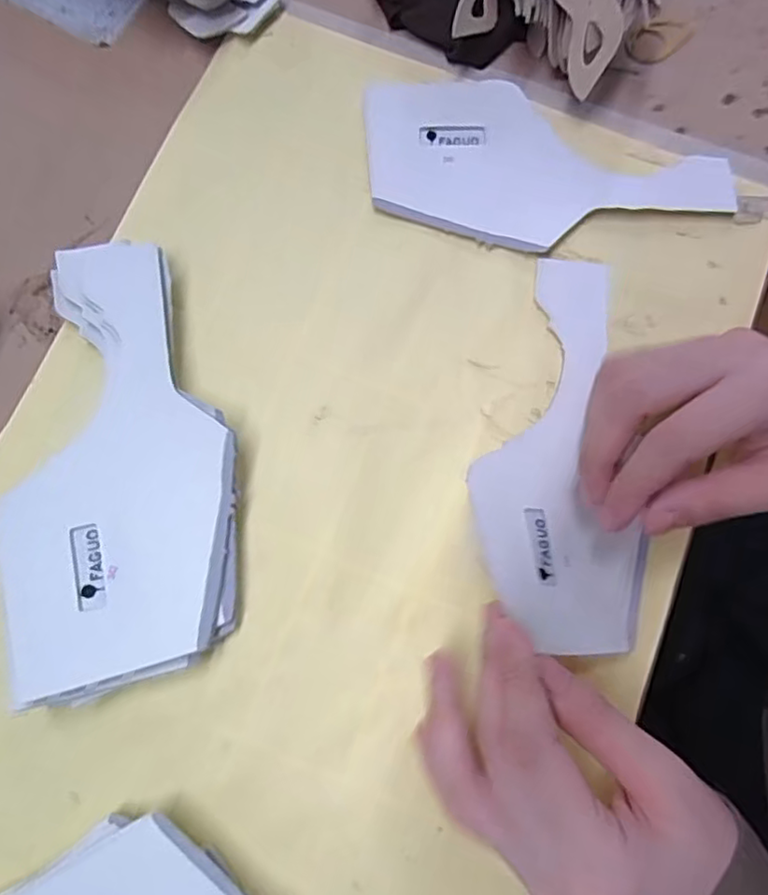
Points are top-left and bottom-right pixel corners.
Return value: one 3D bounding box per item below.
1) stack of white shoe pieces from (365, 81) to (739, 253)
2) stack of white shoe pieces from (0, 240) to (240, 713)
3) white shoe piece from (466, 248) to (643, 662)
[{"bbox_3d":[0.083,-0.143,0.321,0.190,0.006,0.087,14,78,2],"label":"stack of white shoe pieces"},{"bbox_3d":[-0.113,0.003,0.273,0.092,0.029,0.197,-3,78,-2],"label":"stack of white shoe pieces"},{"bbox_3d":[0.084,-0.004,0.286,0.078,0.020,0.183,10,71,1],"label":"white shoe piece"}]

